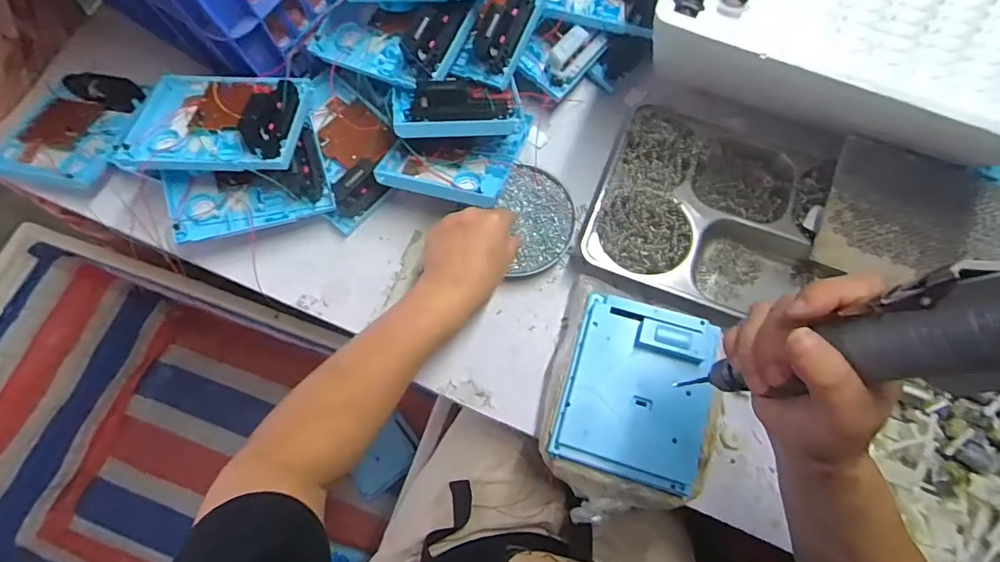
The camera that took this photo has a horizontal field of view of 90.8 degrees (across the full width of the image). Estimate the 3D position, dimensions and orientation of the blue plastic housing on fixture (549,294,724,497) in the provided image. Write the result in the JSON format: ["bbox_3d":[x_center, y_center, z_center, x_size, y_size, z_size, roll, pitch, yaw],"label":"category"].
[{"bbox_3d":[0.130,0.098,0.452,0.130,0.029,0.158,16,73,7],"label":"blue plastic housing on fixture"}]

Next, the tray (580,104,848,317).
[{"bbox_3d":[0.239,-0.075,0.543,0.249,0.047,0.219,20,74,8],"label":"tray"}]

